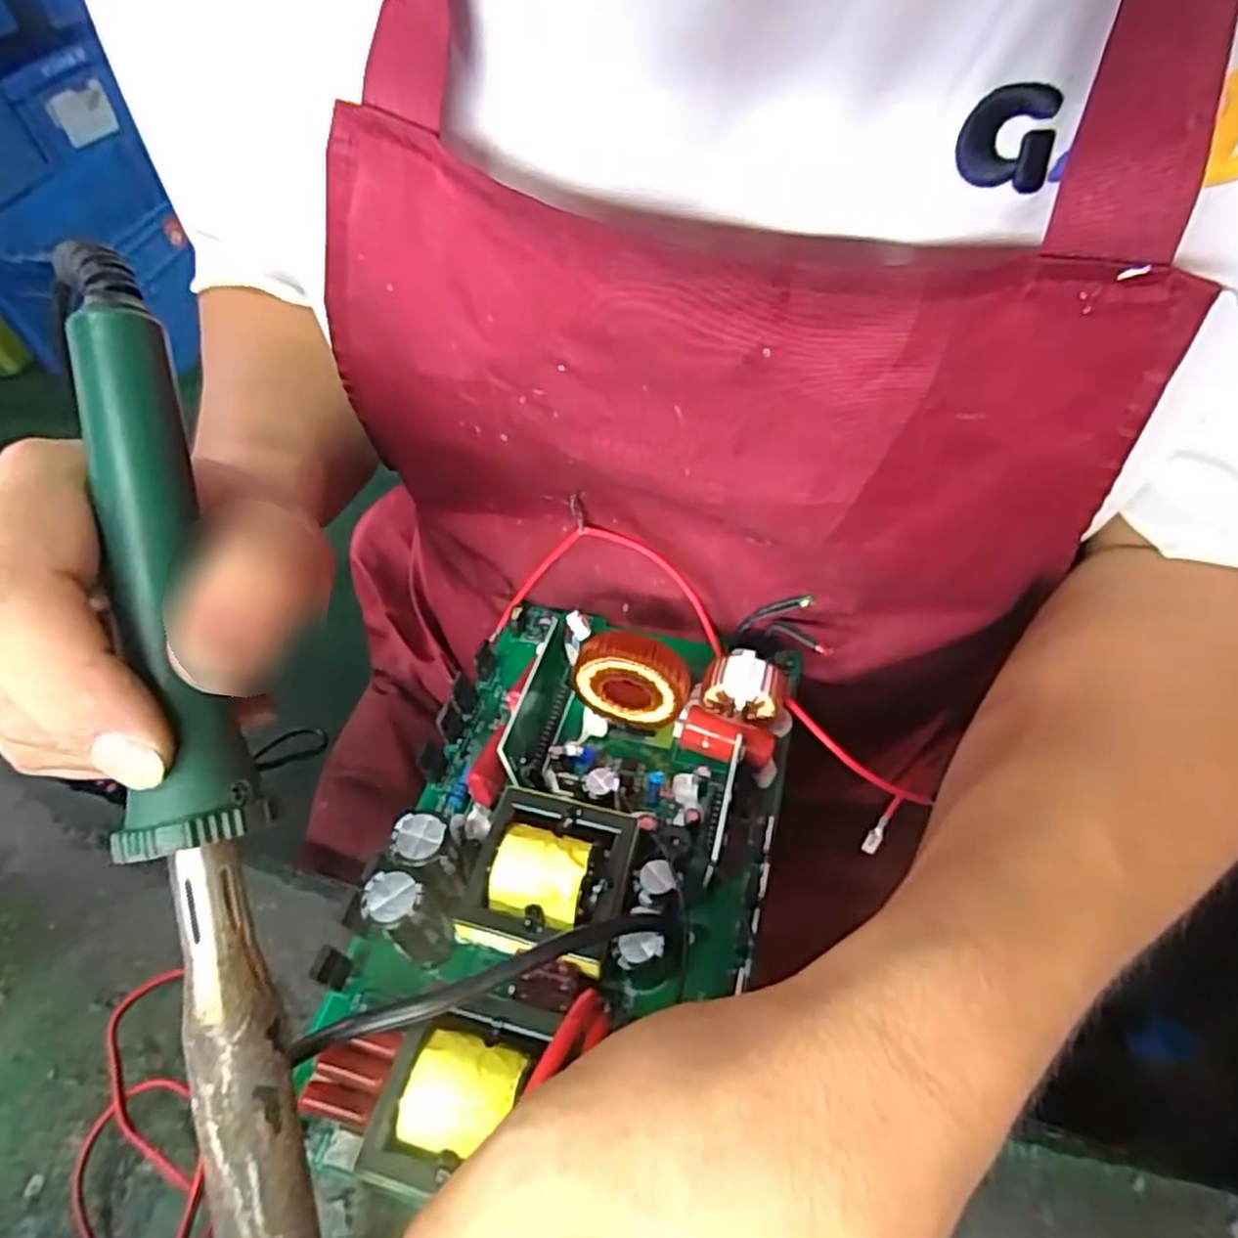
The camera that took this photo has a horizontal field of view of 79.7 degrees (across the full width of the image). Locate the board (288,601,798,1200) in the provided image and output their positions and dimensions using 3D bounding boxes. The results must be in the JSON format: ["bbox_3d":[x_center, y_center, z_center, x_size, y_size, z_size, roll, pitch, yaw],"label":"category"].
[{"bbox_3d":[-0.018,0.070,0.246,0.132,0.054,0.202,10,56,13],"label":"board"}]

